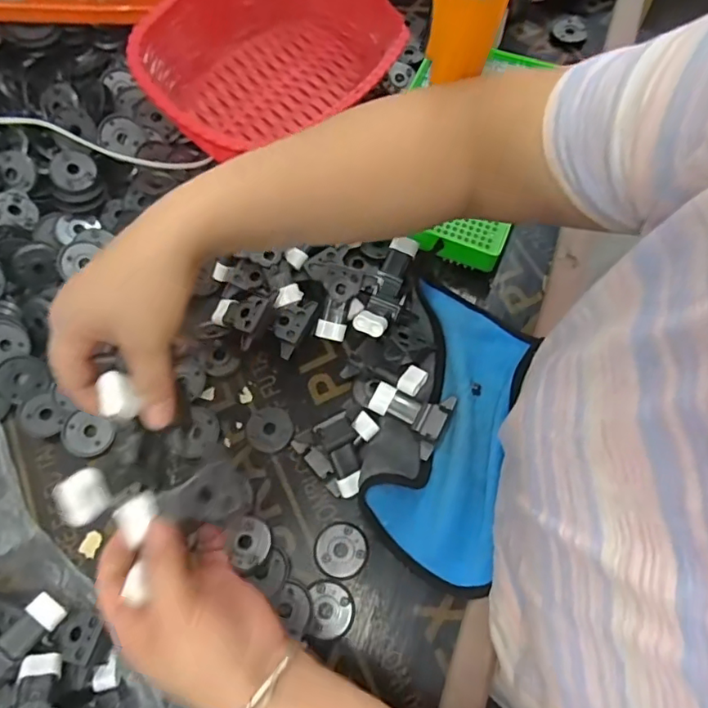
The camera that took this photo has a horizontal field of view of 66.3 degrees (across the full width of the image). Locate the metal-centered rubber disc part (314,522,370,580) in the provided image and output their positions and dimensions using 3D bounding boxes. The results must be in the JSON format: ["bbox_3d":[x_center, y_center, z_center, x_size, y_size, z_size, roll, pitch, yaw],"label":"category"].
[{"bbox_3d":[-0.010,0.151,0.418,0.040,0.004,0.040,-1,68,2],"label":"metal-centered rubber disc part"}]

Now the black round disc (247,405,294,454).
[{"bbox_3d":[-0.071,0.064,0.458,0.039,0.007,0.037,-1,68,2],"label":"black round disc"}]

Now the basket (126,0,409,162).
[{"bbox_3d":[-0.074,-0.290,0.541,0.198,0.111,0.272,24,71,12],"label":"basket"}]

